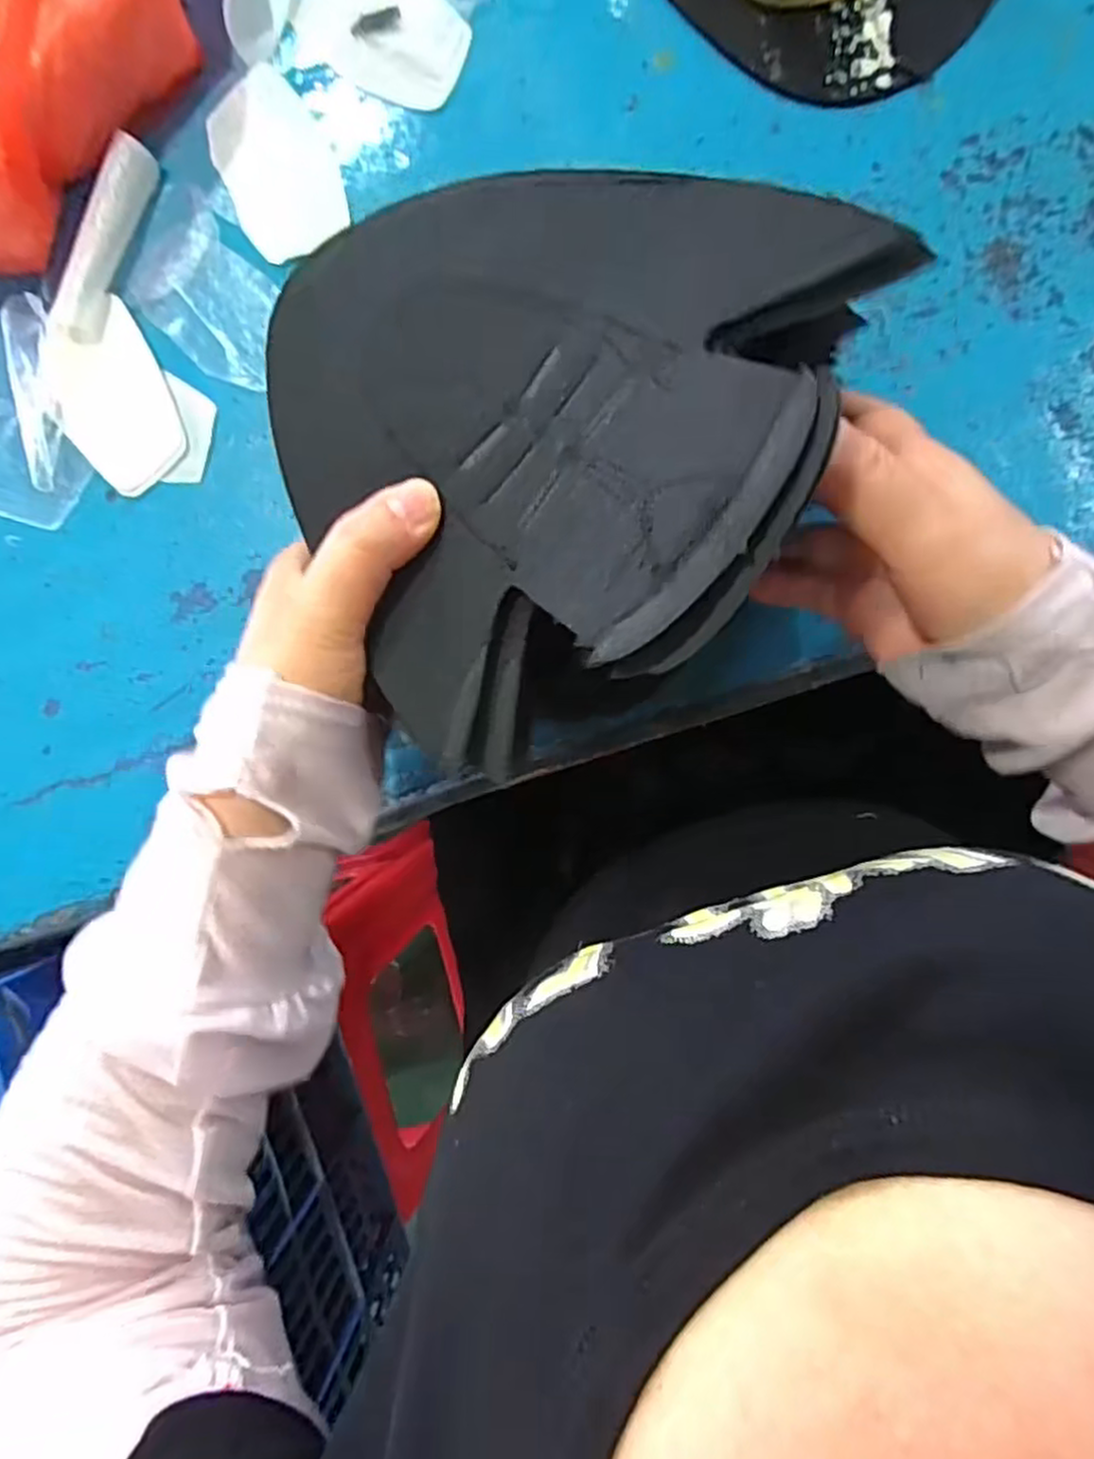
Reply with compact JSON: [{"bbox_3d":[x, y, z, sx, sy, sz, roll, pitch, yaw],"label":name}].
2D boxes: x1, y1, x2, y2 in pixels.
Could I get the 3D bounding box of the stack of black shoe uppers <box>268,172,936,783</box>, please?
[{"bbox_3d":[-0.016,-0.093,0.224,0.180,0.052,0.194,29,95,5],"label":"stack of black shoe uppers"}]

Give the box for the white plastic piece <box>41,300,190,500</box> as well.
[{"bbox_3d":[-0.219,-0.164,0.367,0.055,0.004,0.085,-30,91,1],"label":"white plastic piece"}]

